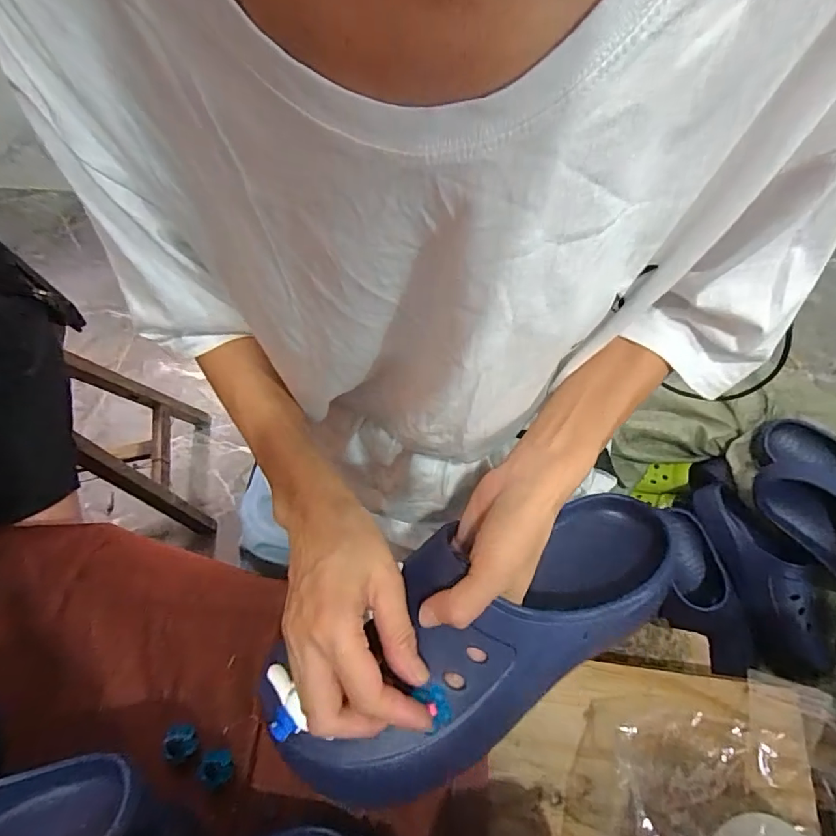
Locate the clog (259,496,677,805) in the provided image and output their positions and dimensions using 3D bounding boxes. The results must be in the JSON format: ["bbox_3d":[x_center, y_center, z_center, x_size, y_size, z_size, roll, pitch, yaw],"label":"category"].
[{"bbox_3d":[0.046,0.133,0.321,0.289,0.080,0.114,-26,63,-19],"label":"clog"}]

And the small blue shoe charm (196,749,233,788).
[{"bbox_3d":[-0.147,0.252,0.355,0.024,0.004,0.022,-2,62,3],"label":"small blue shoe charm"}]

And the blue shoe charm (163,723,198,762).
[{"bbox_3d":[-0.176,0.239,0.363,0.021,0.005,0.023,-2,62,3],"label":"blue shoe charm"}]

